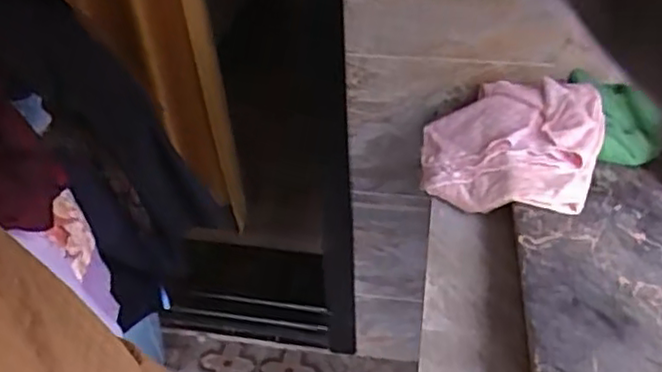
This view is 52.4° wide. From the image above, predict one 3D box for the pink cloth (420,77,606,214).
[{"bbox_3d":[0.250,-0.063,0.971,0.242,0.045,0.250,1,43,32],"label":"pink cloth"}]

